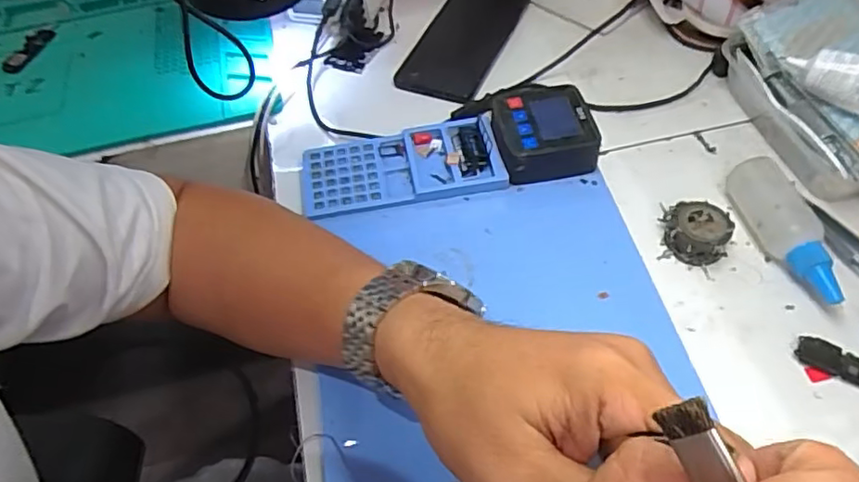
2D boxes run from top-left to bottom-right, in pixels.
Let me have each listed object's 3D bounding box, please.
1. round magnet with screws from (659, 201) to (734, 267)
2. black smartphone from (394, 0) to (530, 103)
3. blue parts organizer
[{"bbox_3d":[0.179,-0.006,0.412,0.041,0.024,0.038,12,55,13],"label":"round magnet with screws"},{"bbox_3d":[0.035,-0.199,0.588,0.084,0.017,0.179,16,55,14],"label":"black smartphone"},{"bbox_3d":[-0.022,-0.057,0.464,0.148,0.018,0.068,-10,53,-3],"label":"blue parts organizer"}]

